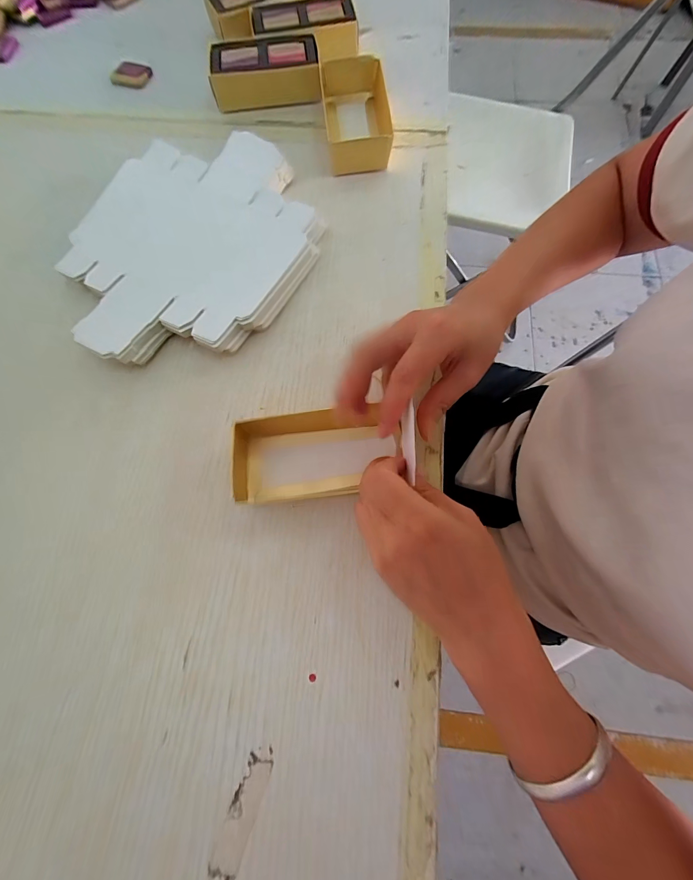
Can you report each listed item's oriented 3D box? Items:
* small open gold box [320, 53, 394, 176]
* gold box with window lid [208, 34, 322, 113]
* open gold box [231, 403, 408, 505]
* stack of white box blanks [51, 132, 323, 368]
[{"bbox_3d":[0.011,-0.330,0.338,0.064,0.034,0.118,-6,74,0],"label":"small open gold box"},{"bbox_3d":[-0.088,-0.397,0.360,0.113,0.034,0.062,-9,74,-1],"label":"gold box with window lid"},{"bbox_3d":[-0.018,0.009,0.242,0.118,0.034,0.057,-10,74,-1],"label":"open gold box"},{"bbox_3d":[-0.135,-0.173,0.297,0.188,0.031,0.241,26,76,9],"label":"stack of white box blanks"}]

